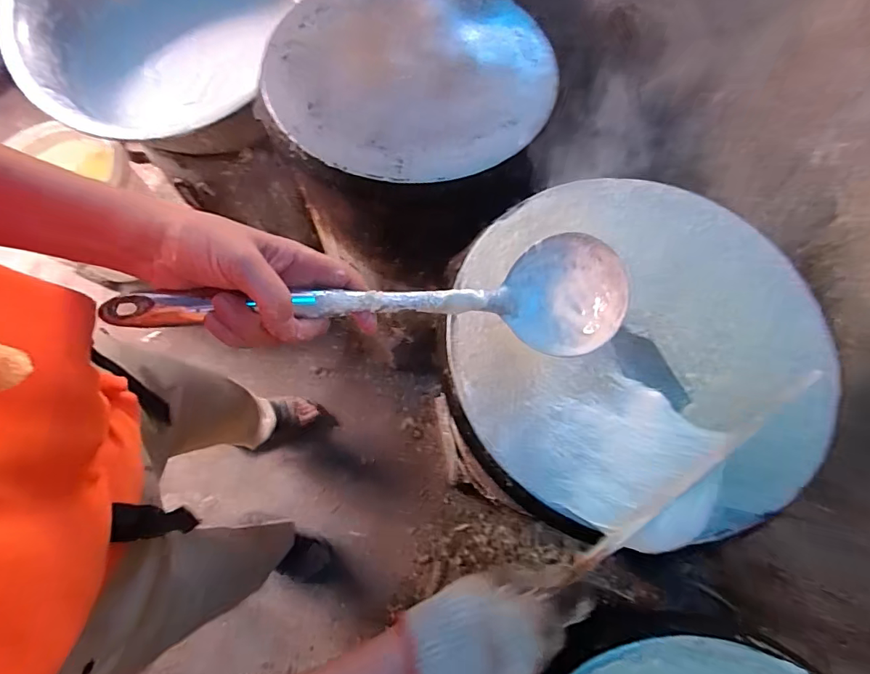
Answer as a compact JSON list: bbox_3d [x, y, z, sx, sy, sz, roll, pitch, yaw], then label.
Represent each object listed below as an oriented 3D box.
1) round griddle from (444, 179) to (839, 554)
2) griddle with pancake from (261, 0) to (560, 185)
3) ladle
[{"bbox_3d":[0.197,0.005,0.450,0.350,0.027,0.365,-1,70,2],"label":"round griddle"},{"bbox_3d":[-0.028,-0.348,0.582,0.352,0.022,0.348,1,71,-2],"label":"griddle with pancake"},{"bbox_3d":[-0.032,-0.030,0.314,0.336,0.054,0.085,-1,67,-15],"label":"ladle"}]

